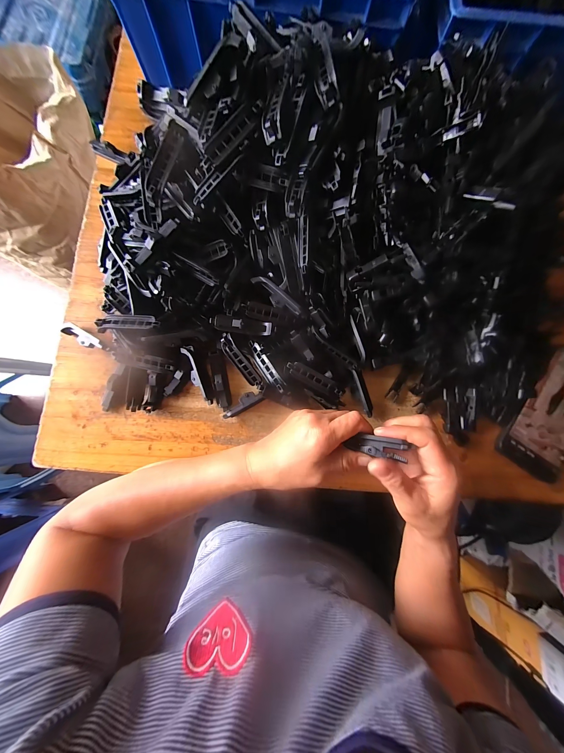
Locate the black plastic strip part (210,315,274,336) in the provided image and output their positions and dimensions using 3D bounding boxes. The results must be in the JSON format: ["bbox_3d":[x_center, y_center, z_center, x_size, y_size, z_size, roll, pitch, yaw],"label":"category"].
[{"bbox_3d":[-0.045,-0.060,0.290,0.073,0.017,0.017,5,81,-1],"label":"black plastic strip part"}]

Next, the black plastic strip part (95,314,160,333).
[{"bbox_3d":[-0.171,-0.061,0.277,0.070,0.011,0.019,-2,82,-2],"label":"black plastic strip part"}]

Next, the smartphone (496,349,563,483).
[{"bbox_3d":[0.337,0.044,0.307,0.076,0.011,0.159,34,82,4],"label":"smartphone"}]

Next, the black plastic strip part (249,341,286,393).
[{"bbox_3d":[-0.019,-0.012,0.290,0.015,0.017,0.068,-33,84,-6],"label":"black plastic strip part"}]

